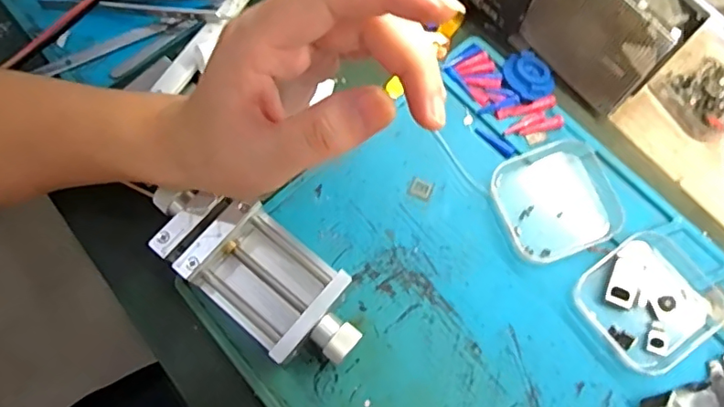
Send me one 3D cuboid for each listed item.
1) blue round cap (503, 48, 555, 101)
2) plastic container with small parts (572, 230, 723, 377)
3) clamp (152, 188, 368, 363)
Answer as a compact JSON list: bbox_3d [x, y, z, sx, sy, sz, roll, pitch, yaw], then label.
[{"bbox_3d":[0.106,-0.082,0.352,0.028,0.006,0.035,-11,72,-1],"label":"blue round cap"},{"bbox_3d":[0.159,0.052,0.306,0.069,0.012,0.063,-38,75,-9],"label":"plastic container with small parts"},{"bbox_3d":[-0.060,0.036,0.310,0.139,0.035,0.057,39,78,13],"label":"clamp"}]

